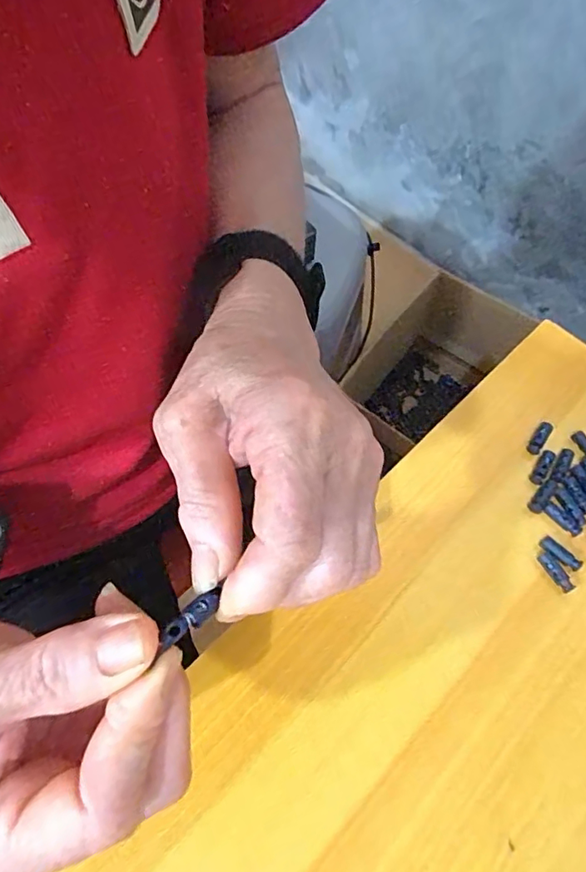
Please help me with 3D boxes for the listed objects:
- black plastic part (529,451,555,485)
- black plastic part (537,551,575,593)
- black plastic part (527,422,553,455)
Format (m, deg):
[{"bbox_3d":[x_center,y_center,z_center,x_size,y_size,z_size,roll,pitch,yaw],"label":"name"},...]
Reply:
[{"bbox_3d":[0.155,0.020,0.328,0.008,0.004,0.024,29,78,11],"label":"black plastic part"},{"bbox_3d":[0.148,0.077,0.298,0.008,0.006,0.024,-23,66,-15],"label":"black plastic part"},{"bbox_3d":[0.157,0.001,0.337,0.008,0.007,0.024,33,65,13],"label":"black plastic part"}]

